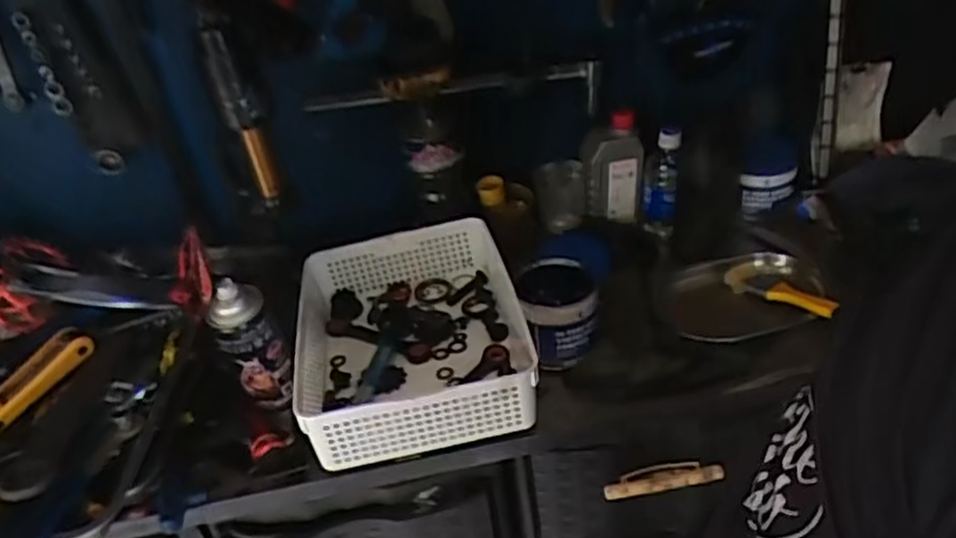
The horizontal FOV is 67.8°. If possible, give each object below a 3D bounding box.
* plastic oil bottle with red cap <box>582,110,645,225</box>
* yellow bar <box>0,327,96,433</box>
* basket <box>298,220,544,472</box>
[{"bbox_3d":[0.189,-0.136,0.994,0.083,0.148,0.051,-1,36,10],"label":"plastic oil bottle with red cap"},{"bbox_3d":[-0.482,0.120,0.777,0.041,0.028,0.127,17,55,33],"label":"yellow bar"},{"bbox_3d":[-0.077,0.073,0.844,0.257,0.089,0.331,-12,36,-5],"label":"basket"}]

